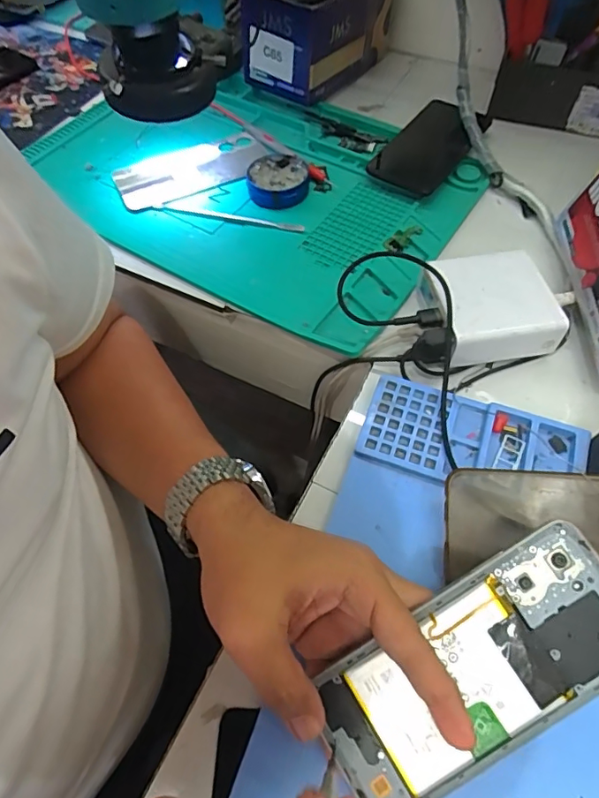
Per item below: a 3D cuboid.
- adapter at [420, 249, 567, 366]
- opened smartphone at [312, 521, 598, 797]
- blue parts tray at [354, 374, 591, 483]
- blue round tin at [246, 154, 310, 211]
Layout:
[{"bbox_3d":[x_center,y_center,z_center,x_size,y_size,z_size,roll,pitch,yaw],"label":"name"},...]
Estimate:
[{"bbox_3d":[0.150,-0.074,0.403,0.089,0.043,0.086,-6,58,-3],"label":"adapter"},{"bbox_3d":[0.088,0.134,0.249,0.161,0.004,0.075,-35,77,-1],"label":"opened smartphone"},{"bbox_3d":[0.121,0.032,0.355,0.149,0.018,0.069,16,60,11],"label":"blue parts tray"},{"bbox_3d":[-0.022,-0.222,0.509,0.060,0.017,0.070,0,58,2],"label":"blue round tin"}]

